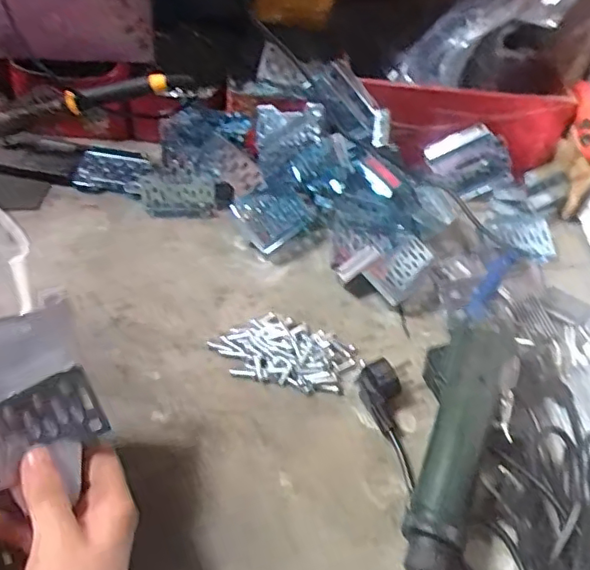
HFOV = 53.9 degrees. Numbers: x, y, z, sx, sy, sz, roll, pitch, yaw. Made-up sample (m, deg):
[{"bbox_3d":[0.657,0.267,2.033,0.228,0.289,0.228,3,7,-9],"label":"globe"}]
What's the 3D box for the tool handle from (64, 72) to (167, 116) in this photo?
[{"bbox_3d":[-0.179,-0.195,0.580,0.102,0.029,0.022,-11,48,8],"label":"tool handle"}]

